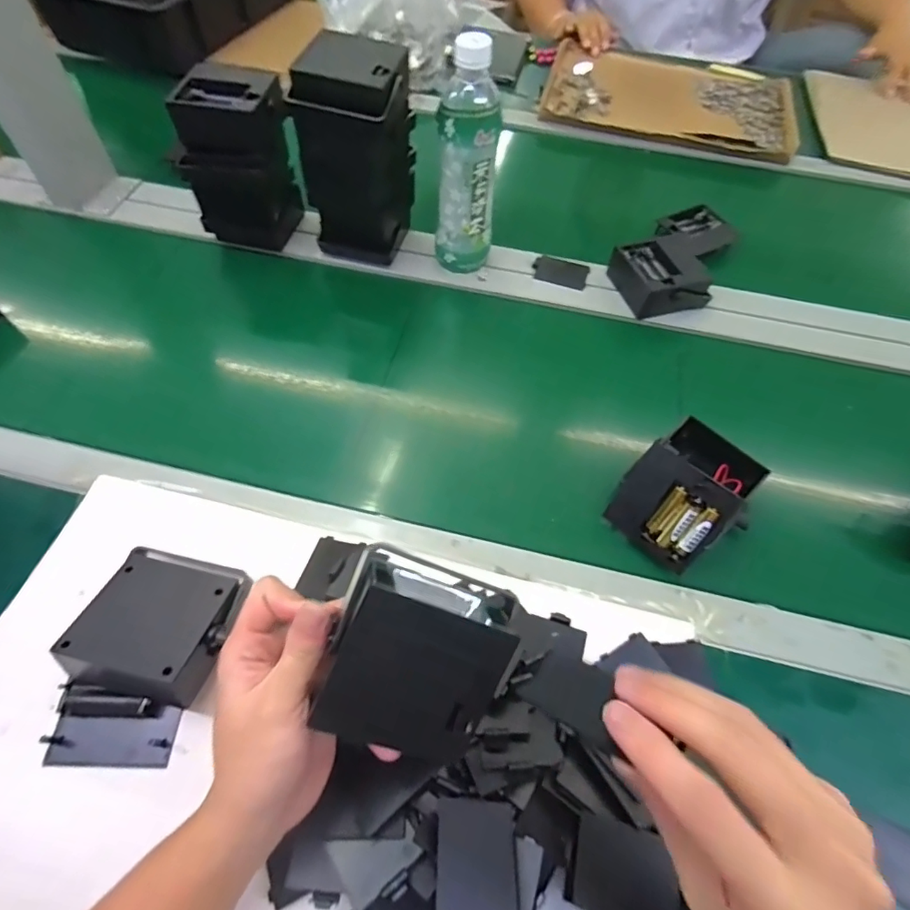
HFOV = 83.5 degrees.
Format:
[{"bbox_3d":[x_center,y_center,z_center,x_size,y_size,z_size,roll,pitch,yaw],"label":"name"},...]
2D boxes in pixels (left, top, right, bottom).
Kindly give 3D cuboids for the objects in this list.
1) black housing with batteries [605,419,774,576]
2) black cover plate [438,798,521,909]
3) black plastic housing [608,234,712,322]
[{"bbox_3d":[0.202,0.025,0.431,0.123,0.065,0.088,-38,67,-21],"label":"black housing with batteries"},{"bbox_3d":[0.014,0.232,0.287,0.051,0.006,0.060,14,50,-16],"label":"black cover plate"},{"bbox_3d":[0.234,-0.206,0.585,0.084,0.042,0.091,-16,61,-11],"label":"black plastic housing"}]

